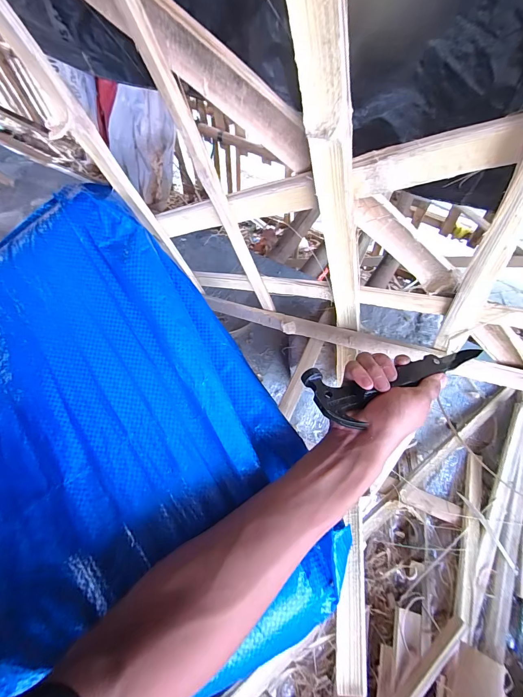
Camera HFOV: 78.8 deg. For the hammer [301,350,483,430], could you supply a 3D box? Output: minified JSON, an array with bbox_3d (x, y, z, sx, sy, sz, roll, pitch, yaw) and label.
[{"bbox_3d":[0.154,0.032,0.338,0.212,0.024,0.065,-11,64,-17],"label":"hammer"}]

